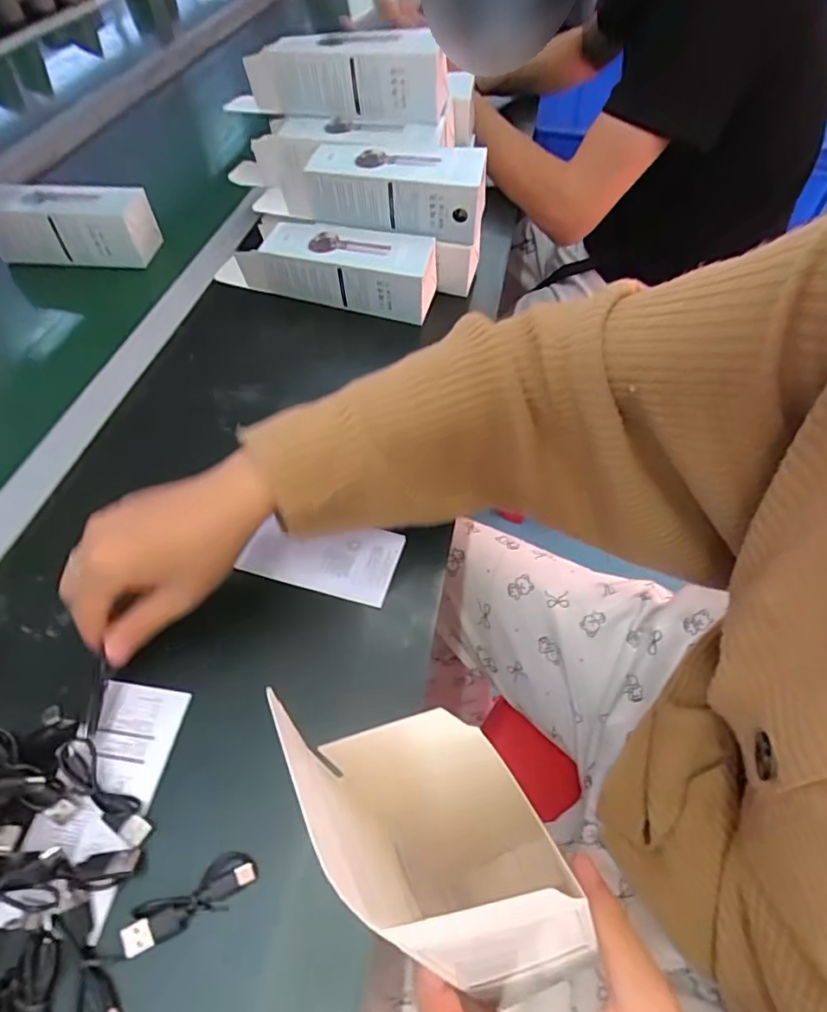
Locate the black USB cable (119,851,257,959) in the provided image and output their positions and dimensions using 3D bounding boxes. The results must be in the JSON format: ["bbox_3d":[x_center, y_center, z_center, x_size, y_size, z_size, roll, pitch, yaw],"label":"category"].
[{"bbox_3d":[-0.109,0.193,0.265,0.063,0.008,0.019,-26,57,-17],"label":"black USB cable"}]

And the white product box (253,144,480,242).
[{"bbox_3d":[-0.043,-0.304,0.523,0.211,0.065,0.066,5,54,5],"label":"white product box"}]

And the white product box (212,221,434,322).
[{"bbox_3d":[-0.090,-0.240,0.546,0.214,0.063,0.064,9,54,8],"label":"white product box"}]

